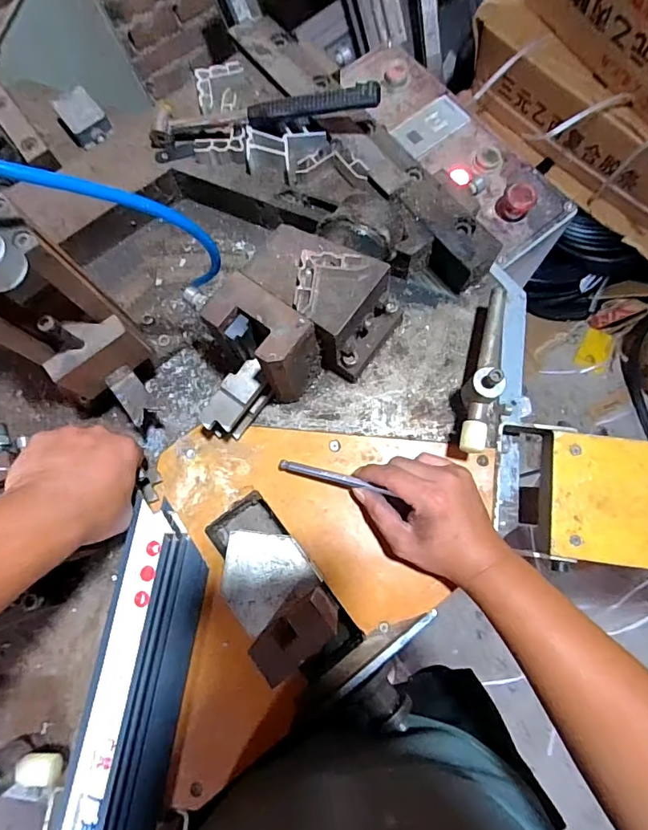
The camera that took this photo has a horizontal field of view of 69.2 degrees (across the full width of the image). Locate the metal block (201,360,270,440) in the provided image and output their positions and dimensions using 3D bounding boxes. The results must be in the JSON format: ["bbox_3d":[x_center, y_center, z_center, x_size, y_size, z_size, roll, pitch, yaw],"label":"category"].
[{"bbox_3d":[-0.080,-0.011,0.444,0.031,0.053,0.071,35,80,9],"label":"metal block"}]

